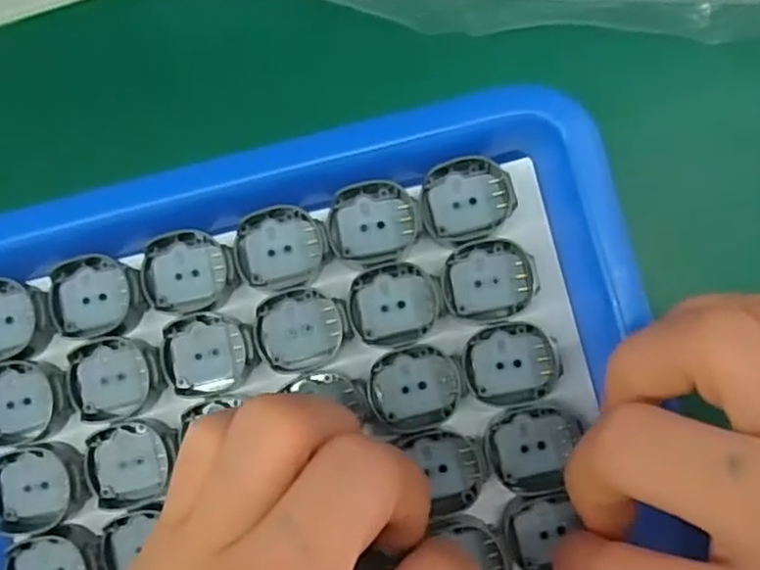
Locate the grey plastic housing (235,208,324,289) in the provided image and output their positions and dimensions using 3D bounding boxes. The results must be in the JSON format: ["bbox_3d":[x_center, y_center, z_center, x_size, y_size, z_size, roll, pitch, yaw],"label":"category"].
[{"bbox_3d":[-0.030,-0.012,0.211,0.027,0.004,0.025,-12,84,-1],"label":"grey plastic housing"}]

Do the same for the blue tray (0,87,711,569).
[{"bbox_3d":[-0.025,0.045,0.202,0.217,0.025,0.173,-13,84,-1],"label":"blue tray"}]

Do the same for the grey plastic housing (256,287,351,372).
[{"bbox_3d":[-0.024,0.013,0.210,0.027,0.006,0.025,-2,84,0],"label":"grey plastic housing"}]

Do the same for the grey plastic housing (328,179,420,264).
[{"bbox_3d":[-0.002,-0.020,0.211,0.026,0.005,0.024,-11,84,-1],"label":"grey plastic housing"}]

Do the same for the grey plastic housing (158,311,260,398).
[{"bbox_3d":[-0.052,0.021,0.210,0.028,0.008,0.025,-16,84,-1],"label":"grey plastic housing"}]

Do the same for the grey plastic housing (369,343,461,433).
[{"bbox_3d":[0.011,0.031,0.208,0.026,0.005,0.025,-11,84,-1],"label":"grey plastic housing"}]

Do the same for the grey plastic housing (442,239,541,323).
[{"bbox_3d":[0.034,-0.001,0.209,0.028,0.004,0.024,-2,84,0],"label":"grey plastic housing"}]

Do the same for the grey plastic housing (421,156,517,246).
[{"bbox_3d":[0.027,-0.026,0.211,0.027,0.004,0.025,-15,84,-1],"label":"grey plastic housing"}]

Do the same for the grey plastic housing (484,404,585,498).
[{"bbox_3d":[0.047,0.048,0.203,0.027,0.004,0.025,-13,84,-1],"label":"grey plastic housing"}]

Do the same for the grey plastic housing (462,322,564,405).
[{"bbox_3d":[0.040,0.023,0.207,0.028,0.004,0.024,-6,84,0],"label":"grey plastic housing"}]

